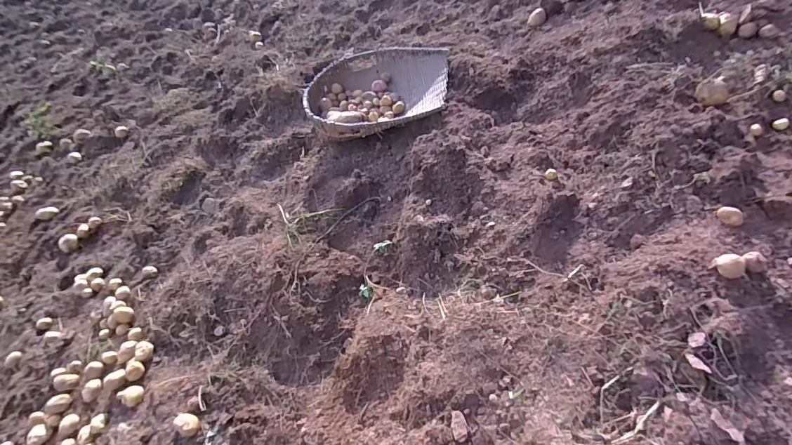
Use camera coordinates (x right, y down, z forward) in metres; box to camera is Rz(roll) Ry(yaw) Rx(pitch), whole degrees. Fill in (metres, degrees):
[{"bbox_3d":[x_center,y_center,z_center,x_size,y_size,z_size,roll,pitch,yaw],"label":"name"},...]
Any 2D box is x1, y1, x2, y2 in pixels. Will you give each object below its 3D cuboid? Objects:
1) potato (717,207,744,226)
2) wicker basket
[{"bbox_3d":[0.768,-0.016,0.907,0.040,0.027,0.050,-33,59,-17],"label":"potato"},{"bbox_3d":[-0.081,-0.562,1.667,0.590,0.154,0.549,4,56,8],"label":"wicker basket"}]

